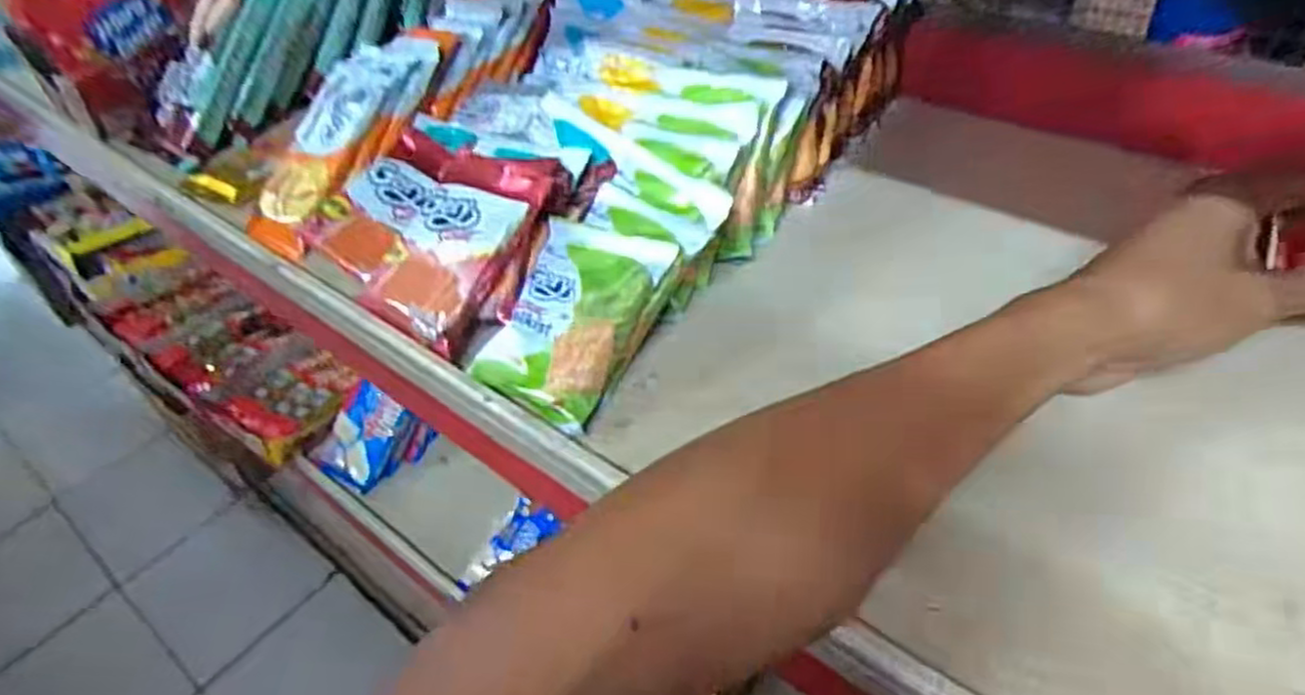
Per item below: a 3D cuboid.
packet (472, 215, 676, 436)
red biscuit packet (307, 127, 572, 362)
[{"bbox_3d":[-0.038,-0.014,0.363,0.072,0.025,0.100,19,67,32],"label":"packet"},{"bbox_3d":[-0.123,-0.066,0.404,0.130,0.022,0.115,19,72,29],"label":"red biscuit packet"}]

